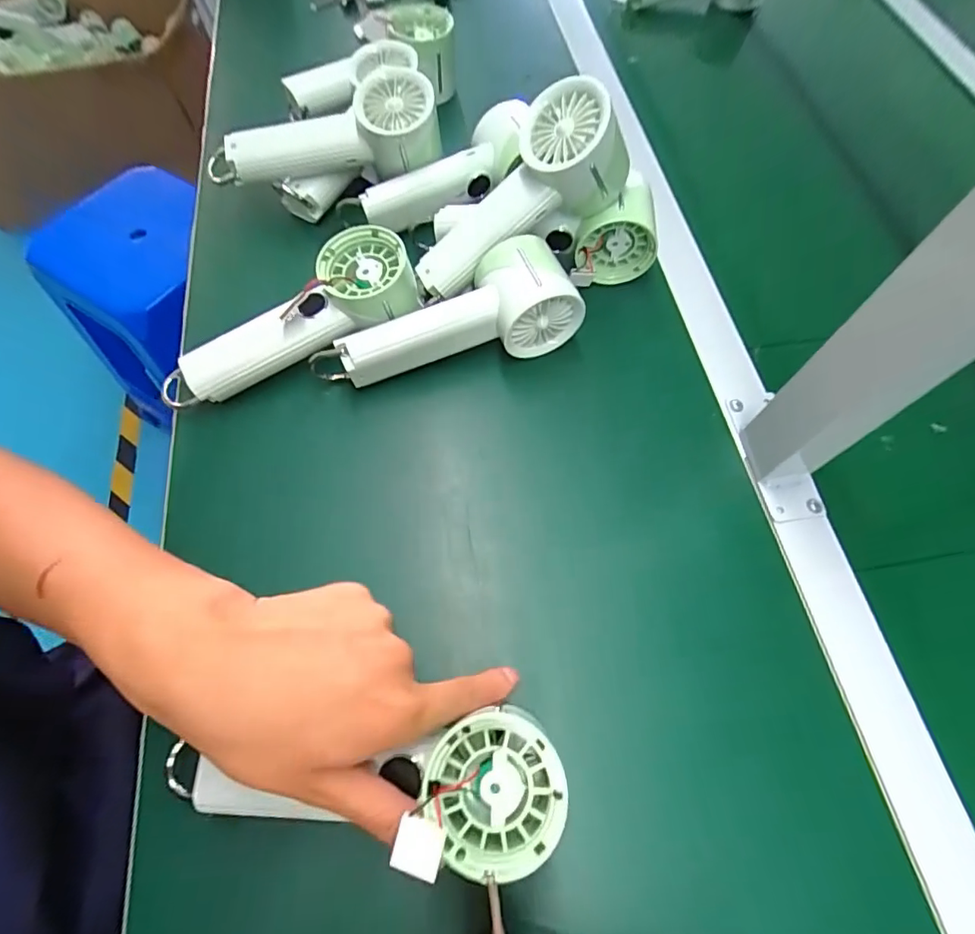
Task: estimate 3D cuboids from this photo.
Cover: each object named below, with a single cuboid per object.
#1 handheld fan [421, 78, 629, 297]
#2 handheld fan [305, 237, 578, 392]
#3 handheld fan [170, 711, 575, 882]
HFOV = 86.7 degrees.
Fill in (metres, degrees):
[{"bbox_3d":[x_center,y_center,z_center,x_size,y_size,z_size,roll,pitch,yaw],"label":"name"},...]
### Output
[{"bbox_3d":[0.026,-0.200,0.398,0.176,0.076,0.071,-30,62,31],"label":"handheld fan"},{"bbox_3d":[-0.030,-0.112,0.370,0.193,0.065,0.063,-15,66,-9],"label":"handheld fan"},{"bbox_3d":[-0.061,0.152,0.241,0.190,0.024,0.062,-5,65,6],"label":"handheld fan"}]

